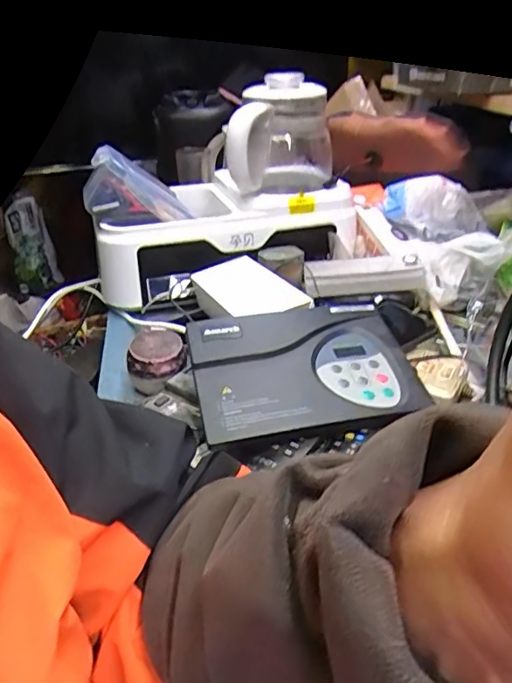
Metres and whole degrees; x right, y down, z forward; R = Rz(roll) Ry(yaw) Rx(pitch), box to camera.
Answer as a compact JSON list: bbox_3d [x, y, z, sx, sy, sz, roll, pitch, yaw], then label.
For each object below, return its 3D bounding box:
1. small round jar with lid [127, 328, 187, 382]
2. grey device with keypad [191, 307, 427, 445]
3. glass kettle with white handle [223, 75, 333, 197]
[{"bbox_3d":[-0.106,0.017,0.578,0.059,0.032,0.059,-2,47,-14],"label":"small round jar with lid"},{"bbox_3d":[0.039,0.034,0.503,0.197,0.048,0.144,-8,45,-13],"label":"grey device with keypad"},{"bbox_3d":[0.035,-0.259,0.704,0.112,0.148,0.131,10,35,18],"label":"glass kettle with white handle"}]

